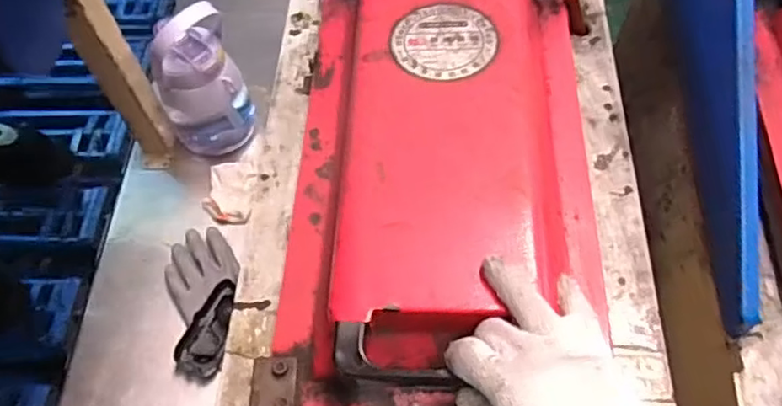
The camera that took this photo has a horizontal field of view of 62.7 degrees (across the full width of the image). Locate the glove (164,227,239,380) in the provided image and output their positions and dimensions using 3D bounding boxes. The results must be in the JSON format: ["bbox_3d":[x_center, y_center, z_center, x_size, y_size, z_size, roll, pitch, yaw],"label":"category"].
[{"bbox_3d":[-0.222,0.112,0.766,0.084,0.021,0.185,-15,61,-5],"label":"glove"}]

